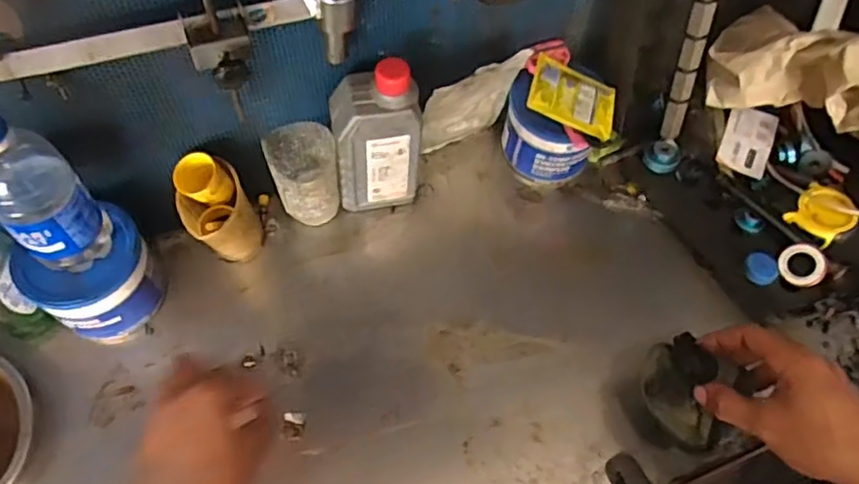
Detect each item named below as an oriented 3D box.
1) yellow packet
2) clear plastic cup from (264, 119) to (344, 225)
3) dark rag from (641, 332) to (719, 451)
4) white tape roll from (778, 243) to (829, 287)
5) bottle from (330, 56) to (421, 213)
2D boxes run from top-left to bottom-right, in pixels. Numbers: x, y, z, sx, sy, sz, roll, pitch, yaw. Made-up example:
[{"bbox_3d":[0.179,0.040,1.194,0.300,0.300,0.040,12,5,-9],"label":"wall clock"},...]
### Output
[{"bbox_3d":[0.143,-0.145,0.622,0.088,0.007,0.077,21,58,-8],"label":"yellow packet"},{"bbox_3d":[-0.124,-0.058,0.641,0.065,0.110,0.073,-13,62,-9],"label":"clear plastic cup"},{"bbox_3d":[0.205,0.122,0.506,0.046,0.045,0.084,-16,62,-10],"label":"dark rag"},{"bbox_3d":[0.352,0.023,0.590,0.040,0.011,0.040,-4,80,22],"label":"white tape roll"},{"bbox_3d":[-0.051,-0.093,0.616,0.085,0.193,0.049,-4,61,-4],"label":"bottle"}]

